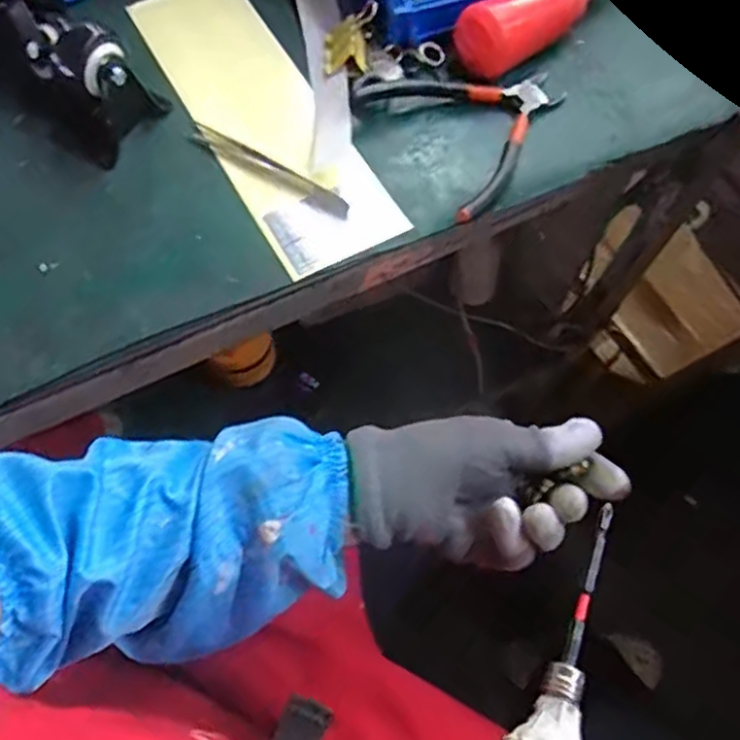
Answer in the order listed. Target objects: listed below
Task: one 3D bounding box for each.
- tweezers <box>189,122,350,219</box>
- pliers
[{"bbox_3d":[-0.068,-0.135,0.457,0.125,0.004,0.015,30,68,10],"label":"tweezers"},{"bbox_3d":[0.078,-0.170,0.474,0.135,0.016,0.118,-32,71,-16],"label":"pliers"}]

